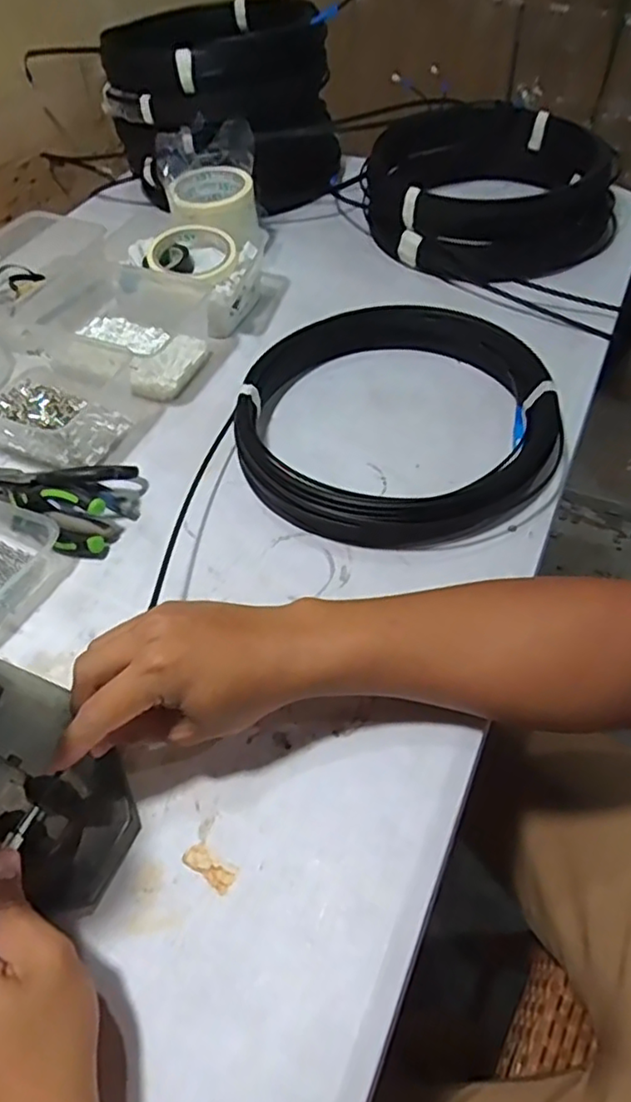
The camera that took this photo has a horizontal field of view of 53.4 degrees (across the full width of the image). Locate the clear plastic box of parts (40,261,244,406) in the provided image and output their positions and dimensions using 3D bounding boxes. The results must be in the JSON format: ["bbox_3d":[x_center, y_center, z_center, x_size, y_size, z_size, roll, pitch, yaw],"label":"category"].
[{"bbox_3d":[-0.214,-0.245,0.667,0.234,0.070,0.141,29,60,24],"label":"clear plastic box of parts"}]

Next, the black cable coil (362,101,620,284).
[{"bbox_3d":[0.221,-0.457,0.786,0.288,0.101,0.348,7,53,10],"label":"black cable coil"}]

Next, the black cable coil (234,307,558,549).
[{"bbox_3d":[0.068,-0.119,0.557,0.273,0.052,0.262,-2,52,3],"label":"black cable coil"}]

